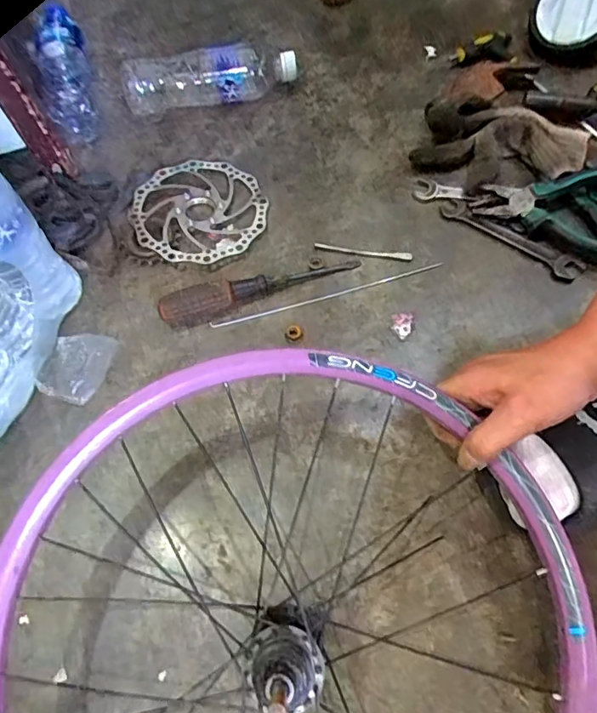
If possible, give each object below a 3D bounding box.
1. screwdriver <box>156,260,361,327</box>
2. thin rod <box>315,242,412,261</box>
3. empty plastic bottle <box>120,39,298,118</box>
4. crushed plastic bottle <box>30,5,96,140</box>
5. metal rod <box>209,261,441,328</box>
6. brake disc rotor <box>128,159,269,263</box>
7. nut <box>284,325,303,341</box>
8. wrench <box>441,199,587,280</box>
[{"bbox_3d":[-0.040,-0.078,0.535,0.208,0.036,0.028,-19,66,-6],"label":"screwdriver"},{"bbox_3d":[0.071,-0.115,0.564,0.106,0.006,0.009,7,66,6],"label":"thin rod"},{"bbox_3d":[-0.112,-0.352,0.651,0.220,0.064,0.060,-9,65,-1],"label":"empty plastic bottle"},{"bbox_3d":[-0.305,-0.368,0.673,0.065,0.052,0.218,-20,66,-6],"label":"crushed plastic bottle"},{"bbox_3d":[0.030,-0.064,0.546,0.249,0.005,0.011,-15,65,-4],"label":"metal rod"},{"bbox_3d":[-0.113,-0.168,0.591,0.149,0.007,0.147,1,63,-1],"label":"brake disc rotor"},{"bbox_3d":[-0.005,-0.024,0.525,0.017,0.006,0.018,-1,65,2],"label":"nut"},{"bbox_3d":[0.227,-0.129,0.555,0.158,0.004,0.025,36,91,19],"label":"wrench"}]

